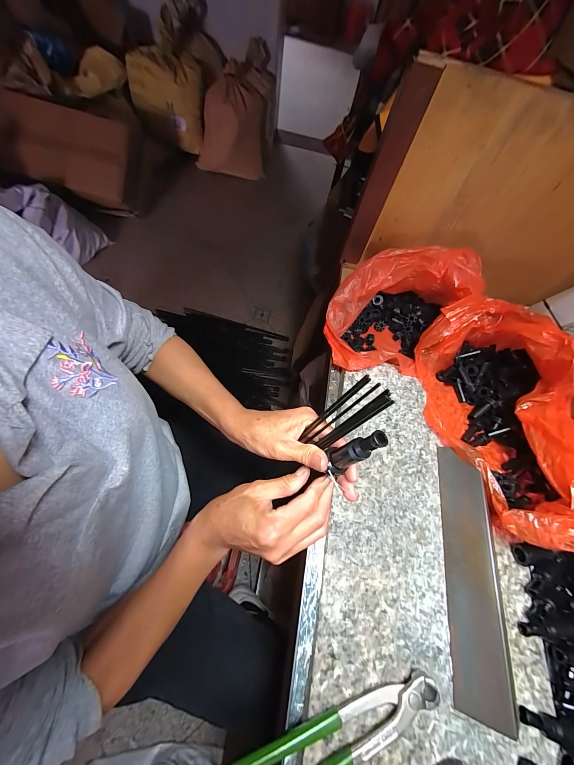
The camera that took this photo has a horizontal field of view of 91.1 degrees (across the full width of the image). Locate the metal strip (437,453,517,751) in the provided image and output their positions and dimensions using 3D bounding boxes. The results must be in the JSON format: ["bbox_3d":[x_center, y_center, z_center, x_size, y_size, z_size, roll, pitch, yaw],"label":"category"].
[{"bbox_3d":[0.214,0.211,0.330,0.050,0.009,0.263,-11,55,37],"label":"metal strip"}]

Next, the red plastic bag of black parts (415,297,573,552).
[{"bbox_3d":[0.357,0.030,0.393,0.258,0.129,0.331,-7,64,-12],"label":"red plastic bag of black parts"}]

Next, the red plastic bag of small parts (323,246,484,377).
[{"bbox_3d":[0.181,-0.115,0.465,0.220,0.133,0.199,10,62,-4],"label":"red plastic bag of small parts"}]

